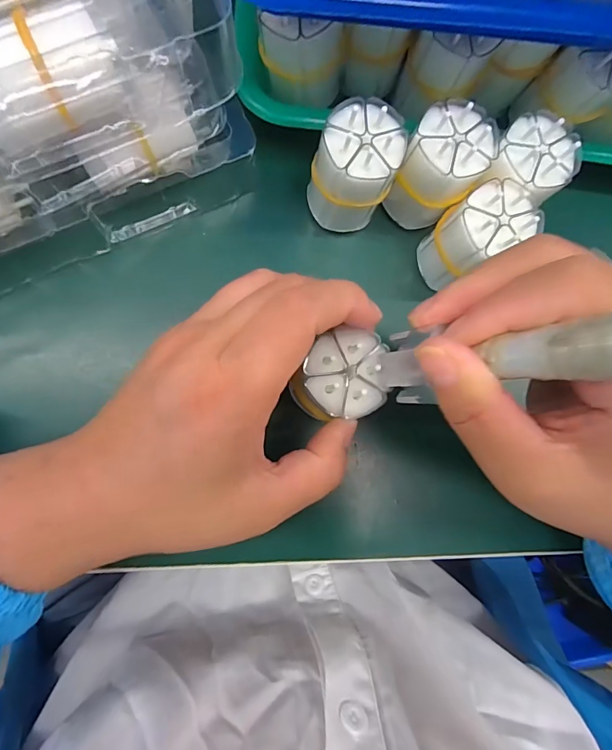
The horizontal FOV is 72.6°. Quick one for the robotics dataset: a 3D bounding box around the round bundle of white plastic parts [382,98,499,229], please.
[{"bbox_3d":[0.066,-0.105,0.214,0.036,0.054,0.037,1,85,-8],"label":"round bundle of white plastic parts"}]

